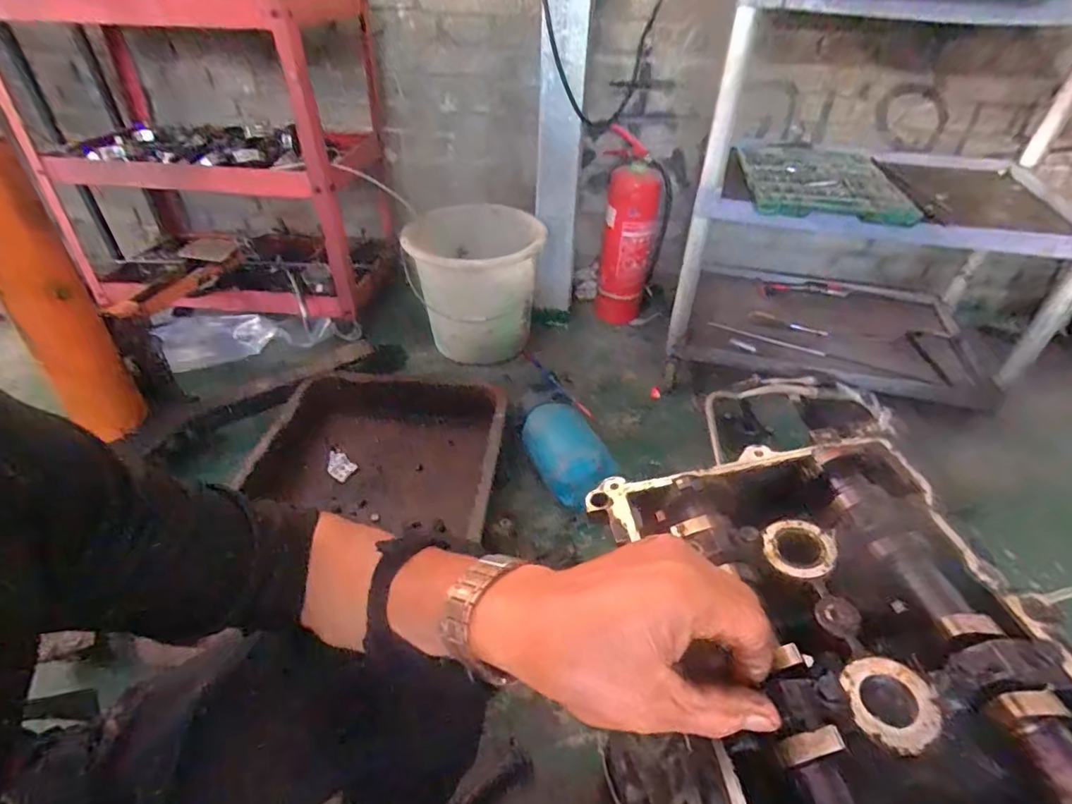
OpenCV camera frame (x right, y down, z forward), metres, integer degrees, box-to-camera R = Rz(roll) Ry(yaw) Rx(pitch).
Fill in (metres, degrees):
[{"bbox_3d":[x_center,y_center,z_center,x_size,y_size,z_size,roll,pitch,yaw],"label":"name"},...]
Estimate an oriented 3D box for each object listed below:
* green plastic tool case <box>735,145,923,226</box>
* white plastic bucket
[{"bbox_3d":[0.563,-0.456,1.080,0.306,0.045,0.402,10,39,9],"label":"green plastic tool case"},{"bbox_3d":[-0.150,-0.294,1.349,0.307,0.313,0.300,-1,39,-4],"label":"white plastic bucket"}]

